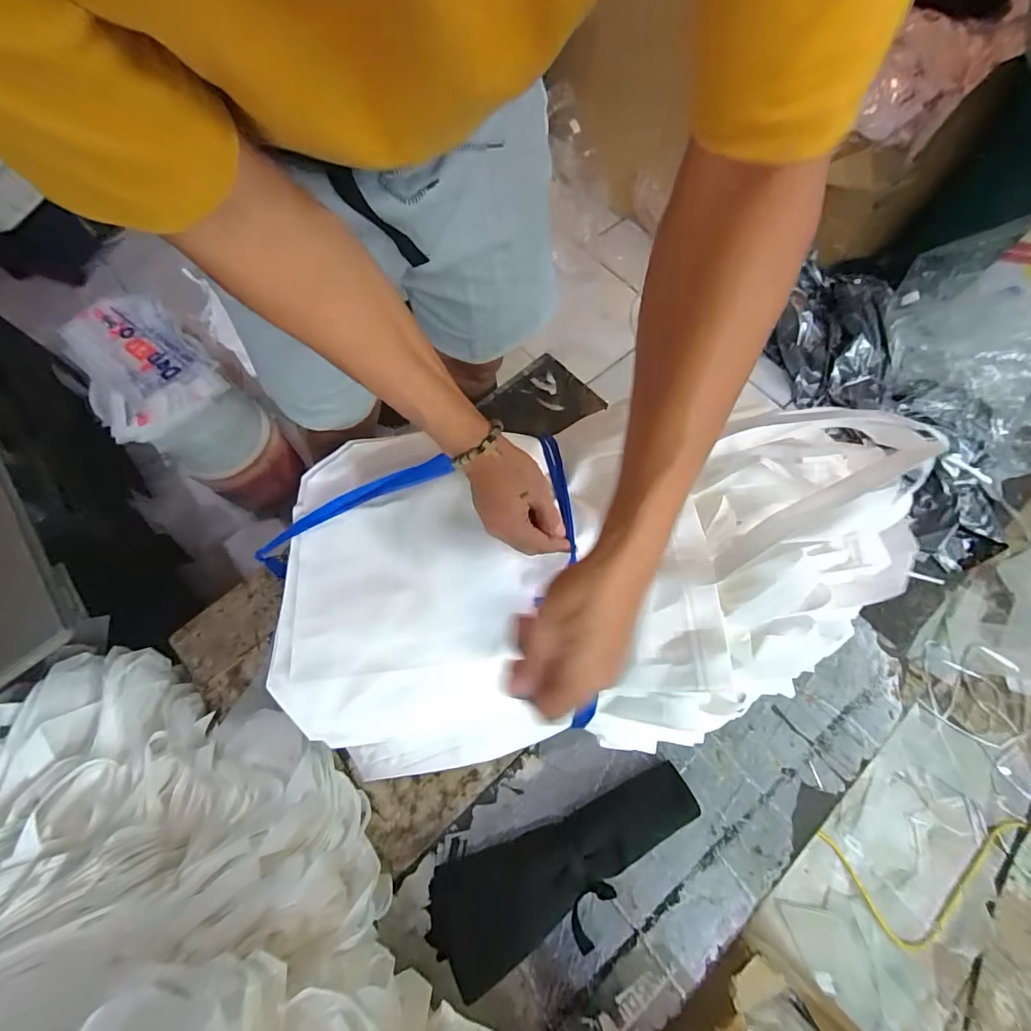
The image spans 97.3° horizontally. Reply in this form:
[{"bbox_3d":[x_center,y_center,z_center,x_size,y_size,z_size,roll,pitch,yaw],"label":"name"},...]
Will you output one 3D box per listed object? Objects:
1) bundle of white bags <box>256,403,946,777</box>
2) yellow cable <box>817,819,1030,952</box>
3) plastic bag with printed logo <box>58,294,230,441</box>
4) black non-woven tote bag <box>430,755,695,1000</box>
[{"bbox_3d":[0.058,0.051,0.470,0.604,0.127,0.348,-9,70,7],"label":"bundle of white bags"},{"bbox_3d":[0.940,0.718,0.879,0.629,0.018,0.204,-1,71,2],"label":"yellow cable"},{"bbox_3d":[-0.670,-0.269,0.805,0.191,0.043,0.317,-41,73,-12],"label":"plastic bag with printed logo"},{"bbox_3d":[0.063,0.410,0.519,0.330,0.057,0.111,-21,70,-6],"label":"black non-woven tote bag"}]

